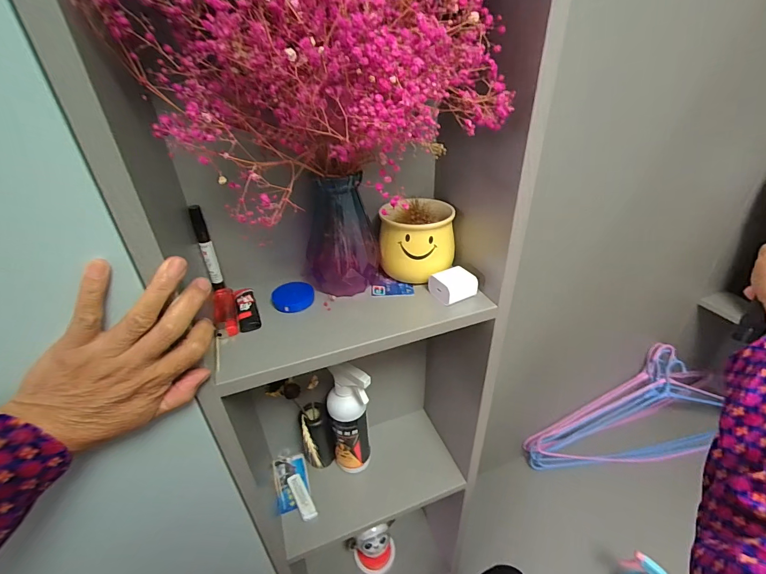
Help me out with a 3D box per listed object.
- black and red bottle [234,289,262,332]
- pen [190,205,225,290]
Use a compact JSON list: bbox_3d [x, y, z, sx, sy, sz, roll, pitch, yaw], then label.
[{"bbox_3d":[-0.156,0.024,0.418,0.023,0.011,0.063,-13,36,-19],"label":"black and red bottle"},{"bbox_3d":[-0.202,-0.042,0.418,0.014,0.103,0.010,-14,37,-21],"label":"pen"}]

